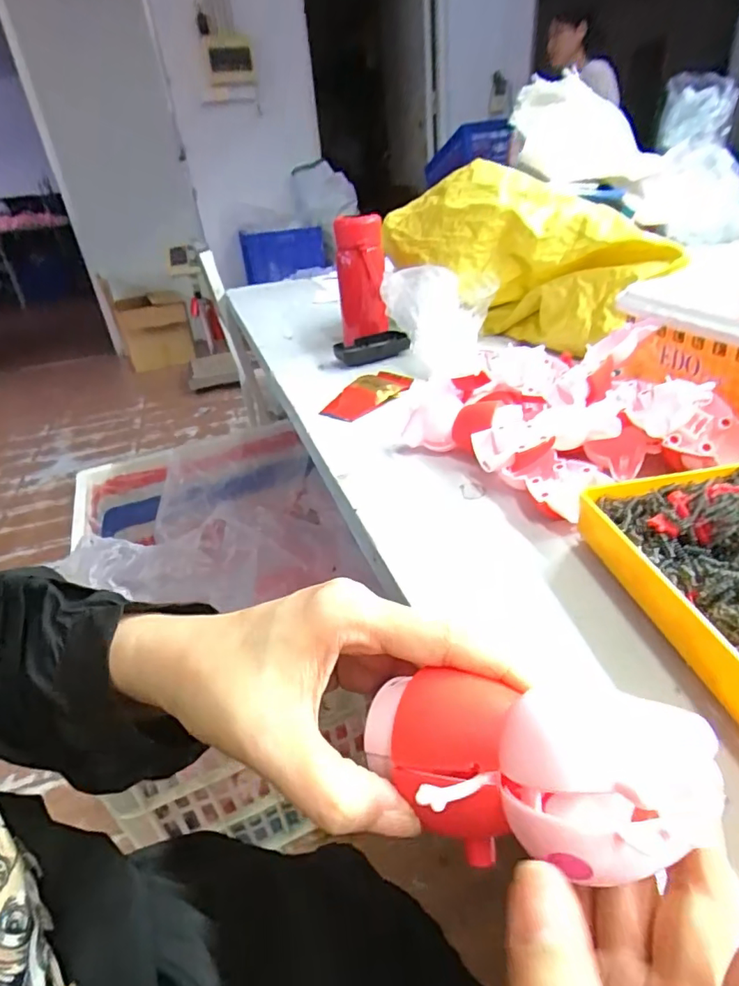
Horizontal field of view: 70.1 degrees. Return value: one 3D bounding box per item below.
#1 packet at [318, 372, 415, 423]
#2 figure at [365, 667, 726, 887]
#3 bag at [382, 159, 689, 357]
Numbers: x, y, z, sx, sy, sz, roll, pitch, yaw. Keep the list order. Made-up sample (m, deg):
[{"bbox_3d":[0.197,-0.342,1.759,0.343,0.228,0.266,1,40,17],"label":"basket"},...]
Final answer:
[{"bbox_3d":[-0.001,-0.115,0.618,0.053,0.022,0.111,18,39,33],"label":"packet"},{"bbox_3d":[0.047,0.084,0.161,0.100,0.036,0.048,-3,30,27],"label":"figure"},{"bbox_3d":[0.203,-0.331,0.751,0.401,0.183,0.145,37,49,26],"label":"bag"}]

